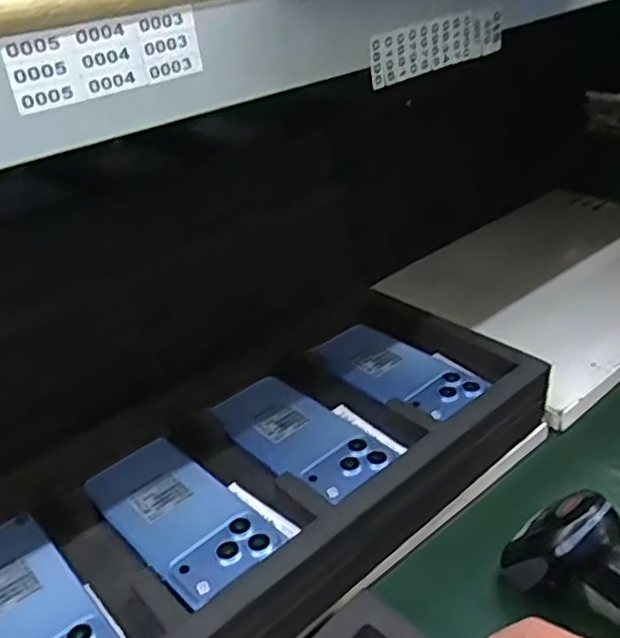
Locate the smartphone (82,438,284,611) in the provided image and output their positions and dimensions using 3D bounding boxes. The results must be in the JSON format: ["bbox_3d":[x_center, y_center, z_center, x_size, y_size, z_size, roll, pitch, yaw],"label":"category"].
[{"bbox_3d":[-0.090,0.133,0.464,0.073,0.012,0.139,-30,39,-34],"label":"smartphone"}]

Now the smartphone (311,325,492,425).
[{"bbox_3d":[0.075,0.043,0.577,0.065,0.012,0.136,-37,46,-28],"label":"smartphone"}]

